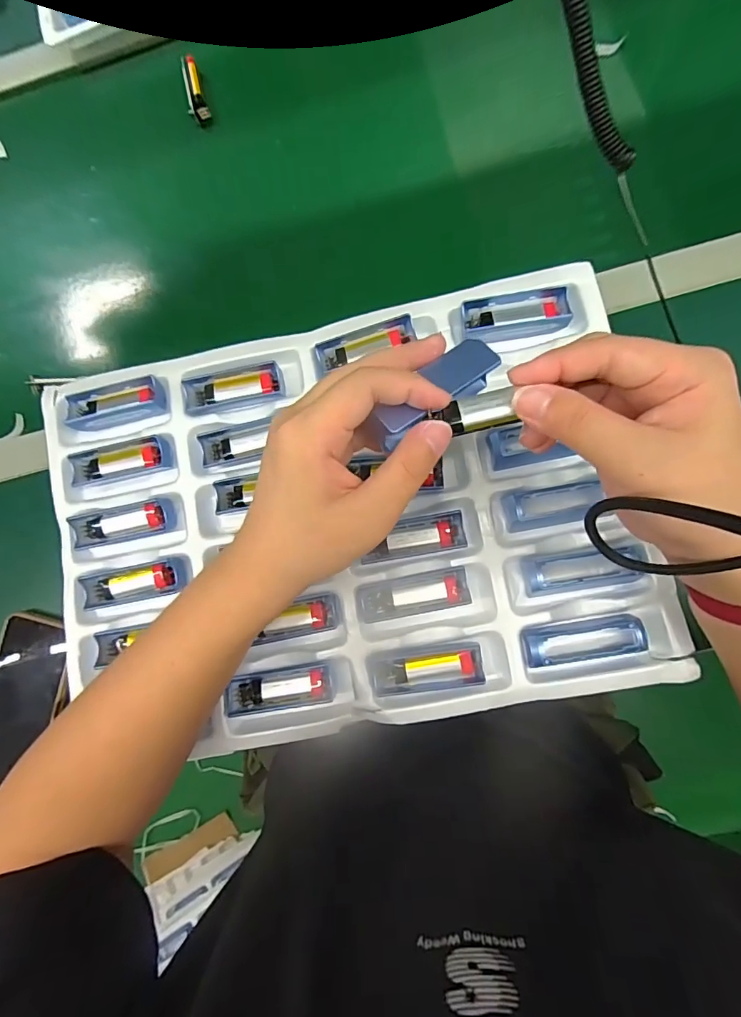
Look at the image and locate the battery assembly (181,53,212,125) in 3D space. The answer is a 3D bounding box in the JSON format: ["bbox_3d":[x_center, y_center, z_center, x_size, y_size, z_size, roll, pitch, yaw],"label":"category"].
[{"bbox_3d":[-0.186,-0.443,0.501,0.019,0.017,0.069,-15,82,5],"label":"battery assembly"}]

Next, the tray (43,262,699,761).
[{"bbox_3d":[-0.027,0.008,0.367,0.443,0.025,0.308,-11,82,5],"label":"tray"}]

